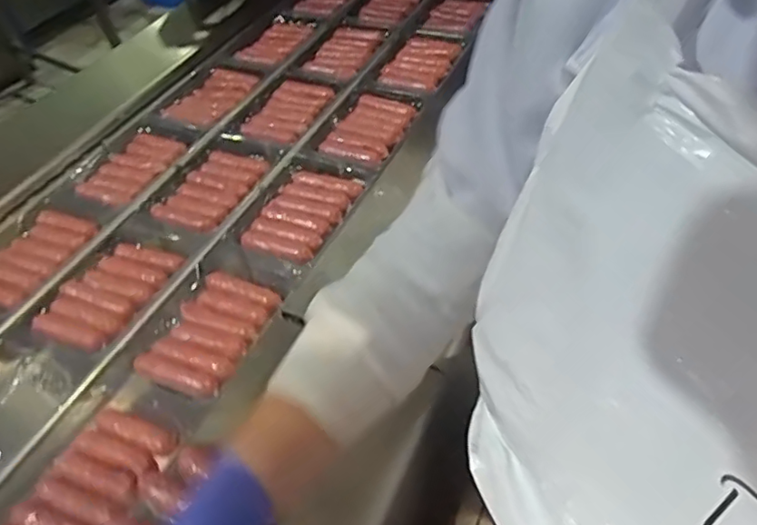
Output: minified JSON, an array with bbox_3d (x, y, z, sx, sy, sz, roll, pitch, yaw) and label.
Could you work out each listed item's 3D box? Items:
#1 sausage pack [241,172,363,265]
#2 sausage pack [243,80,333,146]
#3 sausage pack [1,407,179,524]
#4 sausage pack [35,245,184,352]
[{"bbox_3d":[-0.094,-0.057,0.687,0.091,0.018,0.141,18,50,22],"label":"sausage pack"},{"bbox_3d":[-0.131,-0.219,0.841,0.097,0.019,0.160,13,48,18],"label":"sausage pack"},{"bbox_3d":[-0.241,0.185,0.478,0.088,0.019,0.132,15,49,19],"label":"sausage pack"},{"bbox_3d":[-0.296,0.031,0.631,0.090,0.017,0.139,19,50,22],"label":"sausage pack"}]

